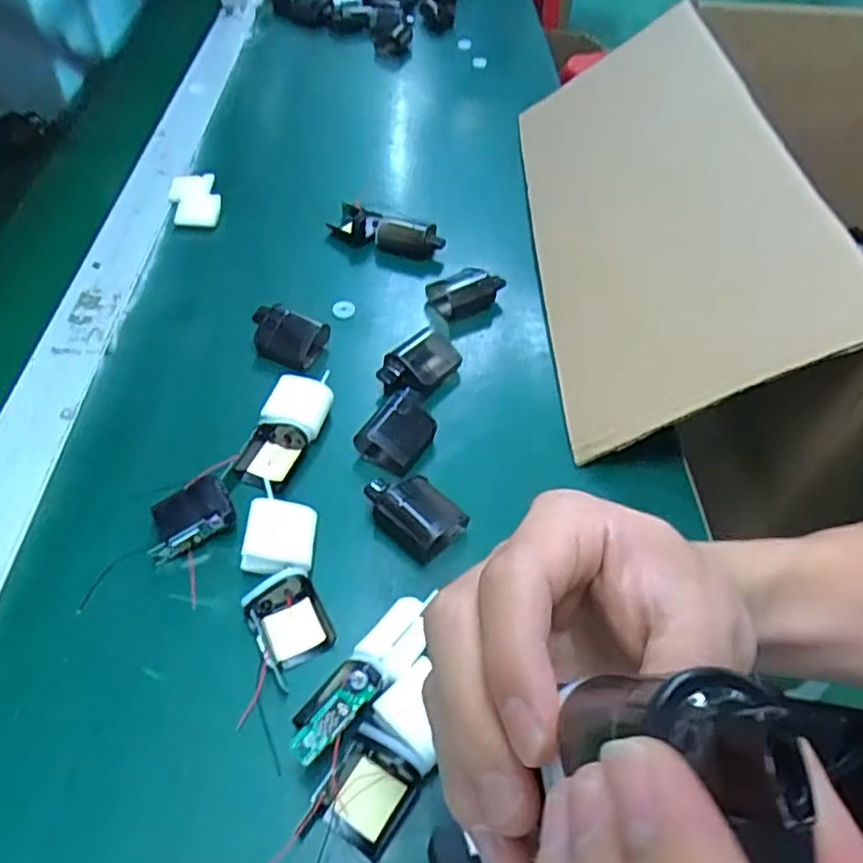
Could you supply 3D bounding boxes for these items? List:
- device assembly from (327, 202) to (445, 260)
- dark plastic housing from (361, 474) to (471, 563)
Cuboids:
[{"bbox_3d":[-0.038,-0.170,0.566,0.101,0.025,0.037,21,51,14],"label":"device assembly"},{"bbox_3d":[-0.010,0.048,0.384,0.040,0.029,0.062,-36,60,-29],"label":"dark plastic housing"}]

